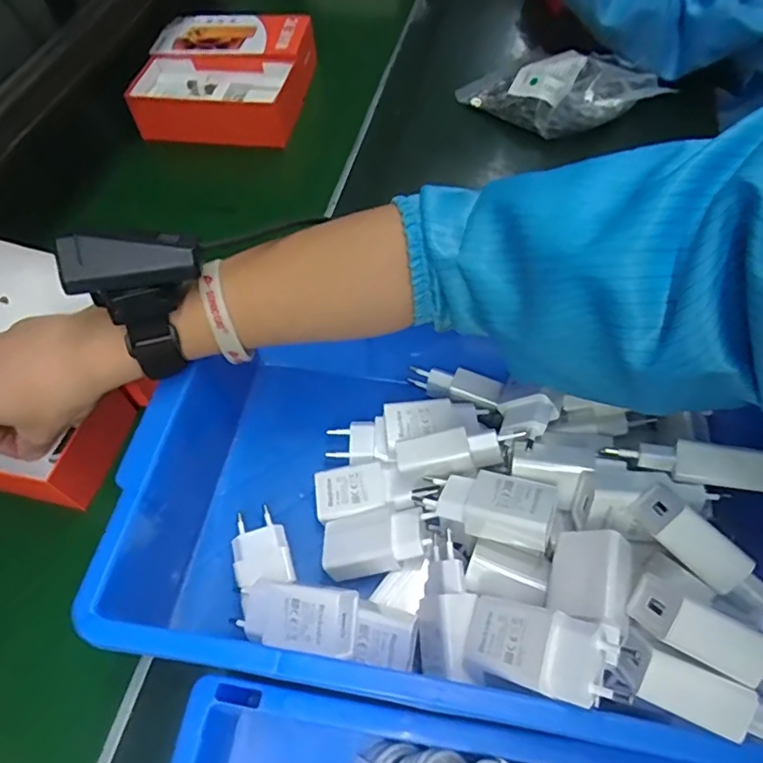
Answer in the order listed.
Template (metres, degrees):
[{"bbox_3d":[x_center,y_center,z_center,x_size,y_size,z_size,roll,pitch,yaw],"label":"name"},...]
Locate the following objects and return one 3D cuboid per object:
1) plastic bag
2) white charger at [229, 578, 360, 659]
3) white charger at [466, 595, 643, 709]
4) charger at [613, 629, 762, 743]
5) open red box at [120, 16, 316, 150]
[{"bbox_3d":[0.200,-0.320,0.627,0.214,0.056,0.081,3,57,5],"label":"plastic bag"},{"bbox_3d":[-0.052,0.133,0.323,0.074,0.027,0.034,-3,54,25],"label":"white charger"},{"bbox_3d":[0.079,0.127,0.272,0.079,0.022,0.039,0,51,39],"label":"white charger"},{"bbox_3d":[0.145,0.141,0.251,0.076,0.019,0.025,27,62,19],"label":"charger"},{"bbox_3d":[-0.186,-0.365,0.678,0.191,0.056,0.189,7,57,8],"label":"open red box"}]

